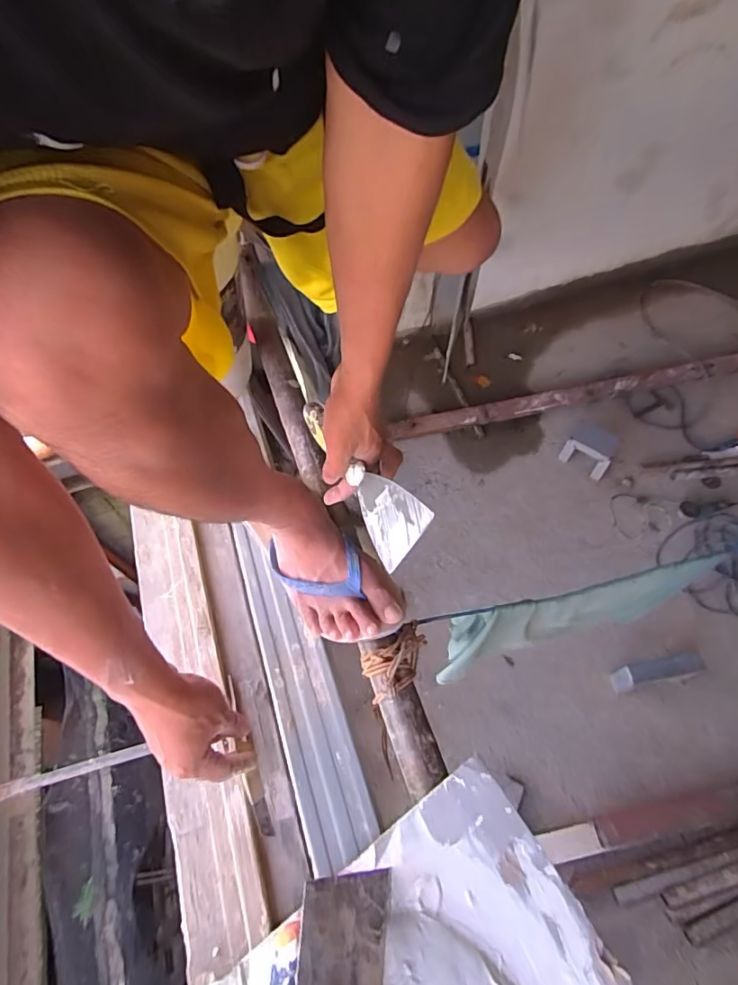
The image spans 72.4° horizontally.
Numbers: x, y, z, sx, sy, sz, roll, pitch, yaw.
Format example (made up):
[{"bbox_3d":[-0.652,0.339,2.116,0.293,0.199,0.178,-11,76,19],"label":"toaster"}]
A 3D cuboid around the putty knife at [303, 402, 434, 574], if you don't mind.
[{"bbox_3d":[-0.006,-0.024,0.542,0.024,0.131,0.199,-27,77,-28],"label":"putty knife"}]

